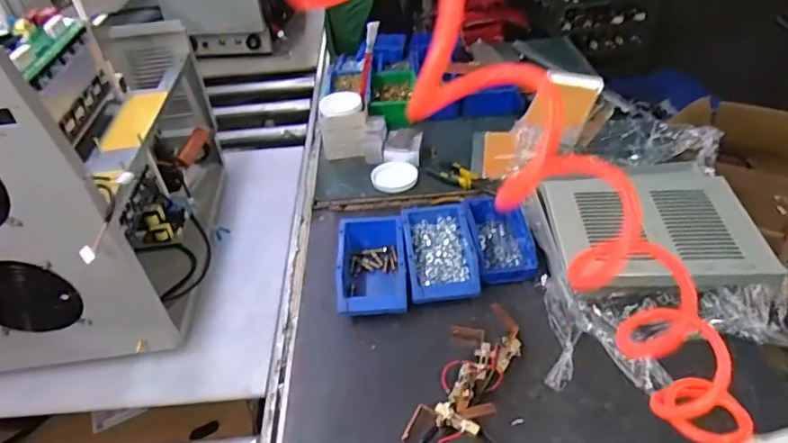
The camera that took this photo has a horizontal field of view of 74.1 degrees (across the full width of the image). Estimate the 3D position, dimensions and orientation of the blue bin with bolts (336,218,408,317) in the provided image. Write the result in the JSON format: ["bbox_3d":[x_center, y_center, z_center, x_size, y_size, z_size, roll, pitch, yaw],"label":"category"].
[{"bbox_3d":[-0.036,0.075,0.902,0.115,0.075,0.187,-4,40,0],"label":"blue bin with bolts"}]

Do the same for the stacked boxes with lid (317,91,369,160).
[{"bbox_3d":[-0.117,-0.220,1.203,0.103,0.120,0.098,-8,40,-4],"label":"stacked boxes with lid"}]

